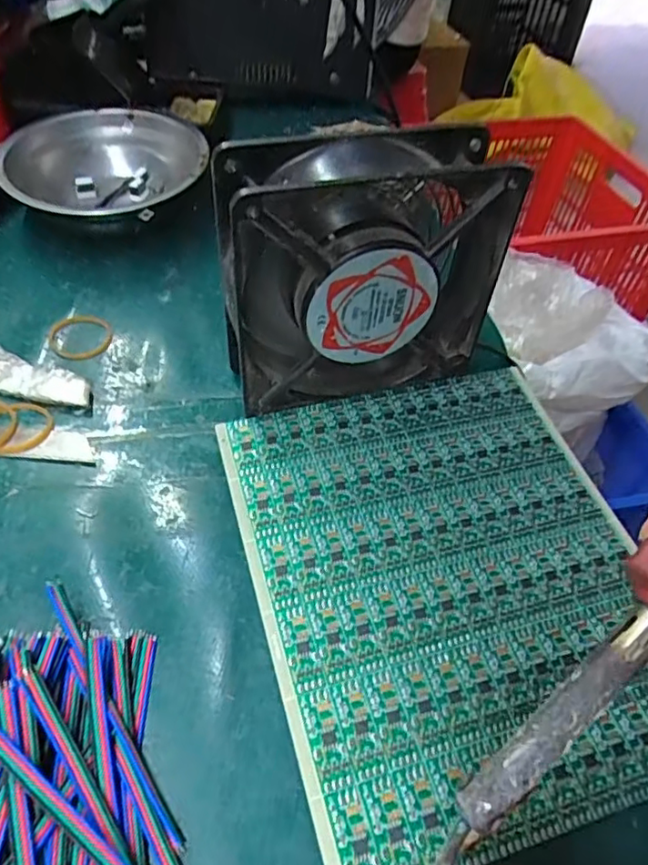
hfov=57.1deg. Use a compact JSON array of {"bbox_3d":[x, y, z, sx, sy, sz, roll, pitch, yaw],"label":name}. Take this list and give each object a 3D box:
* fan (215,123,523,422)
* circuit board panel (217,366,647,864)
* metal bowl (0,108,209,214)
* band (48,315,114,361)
[{"bbox_3d":[0.015,-0.069,0.272,0.120,0.118,0.040,-12,53,-15],"label":"fan"},{"bbox_3d":[0.055,0.055,0.250,0.161,0.005,0.190,-11,53,-14],"label":"circuit board panel"},{"bbox_3d":[-0.146,-0.172,0.398,0.122,0.041,0.122,3,51,-3],"label":"metal bowl"},{"bbox_3d":[-0.132,-0.053,0.322,0.033,0.004,0.034,3,51,-3],"label":"band"}]

